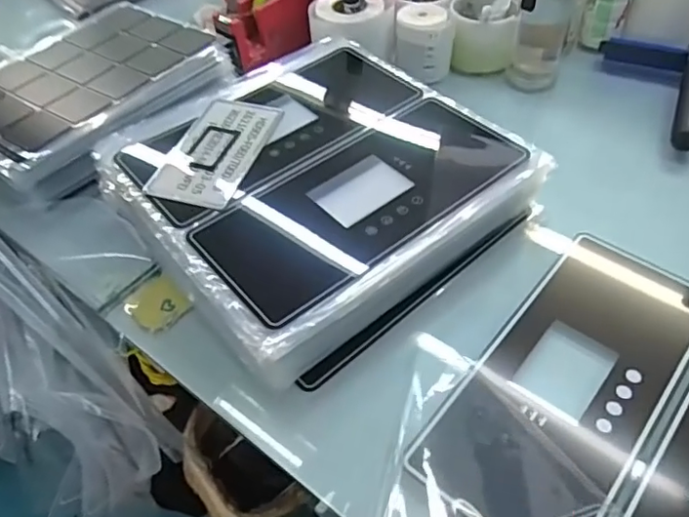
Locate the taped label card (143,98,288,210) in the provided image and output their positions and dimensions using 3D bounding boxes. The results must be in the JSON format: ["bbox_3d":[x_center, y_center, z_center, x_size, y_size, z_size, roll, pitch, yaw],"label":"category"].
[{"bbox_3d":[-0.118,-0.105,0.551,0.080,0.006,0.153,14,51,9],"label":"taped label card"}]

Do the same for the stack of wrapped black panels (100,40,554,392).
[{"bbox_3d":[-0.023,-0.084,0.569,0.350,0.072,0.321,-35,55,-23],"label":"stack of wrapped black panels"}]

